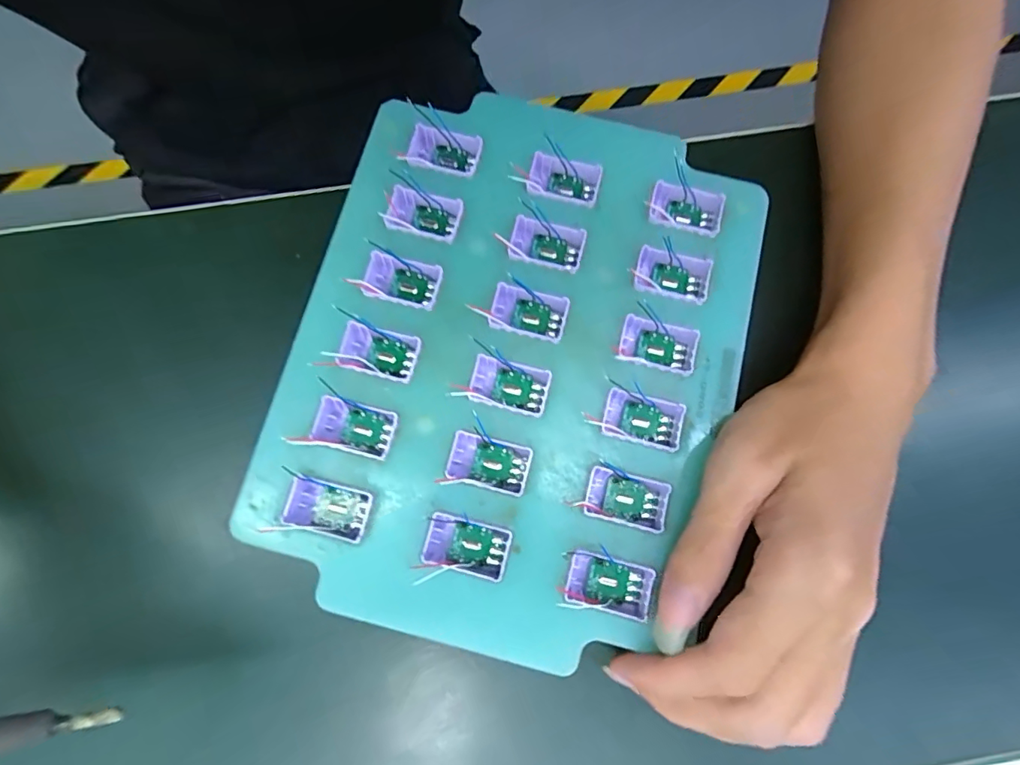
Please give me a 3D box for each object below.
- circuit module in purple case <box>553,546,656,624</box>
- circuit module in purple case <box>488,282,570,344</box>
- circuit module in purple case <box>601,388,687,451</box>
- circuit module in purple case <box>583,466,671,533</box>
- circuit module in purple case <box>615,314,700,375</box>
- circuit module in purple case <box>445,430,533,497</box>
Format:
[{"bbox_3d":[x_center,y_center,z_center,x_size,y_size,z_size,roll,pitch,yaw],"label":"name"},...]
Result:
[{"bbox_3d":[0.037,0.077,0.189,0.035,0.010,0.021,13,78,3],"label":"circuit module in purple case"},{"bbox_3d":[0.008,-0.029,0.211,0.031,0.012,0.020,18,78,4],"label":"circuit module in purple case"},{"bbox_3d":[0.054,0.015,0.201,0.032,0.013,0.020,13,78,3],"label":"circuit module in purple case"},{"bbox_3d":[0.046,0.046,0.196,0.032,0.010,0.019,14,78,3],"label":"circuit module in purple case"},{"bbox_3d":[0.061,-0.014,0.209,0.031,0.015,0.019,13,78,3],"label":"circuit module in purple case"},{"bbox_3d":[-0.008,0.032,0.198,0.031,0.011,0.019,13,78,3],"label":"circuit module in purple case"}]

